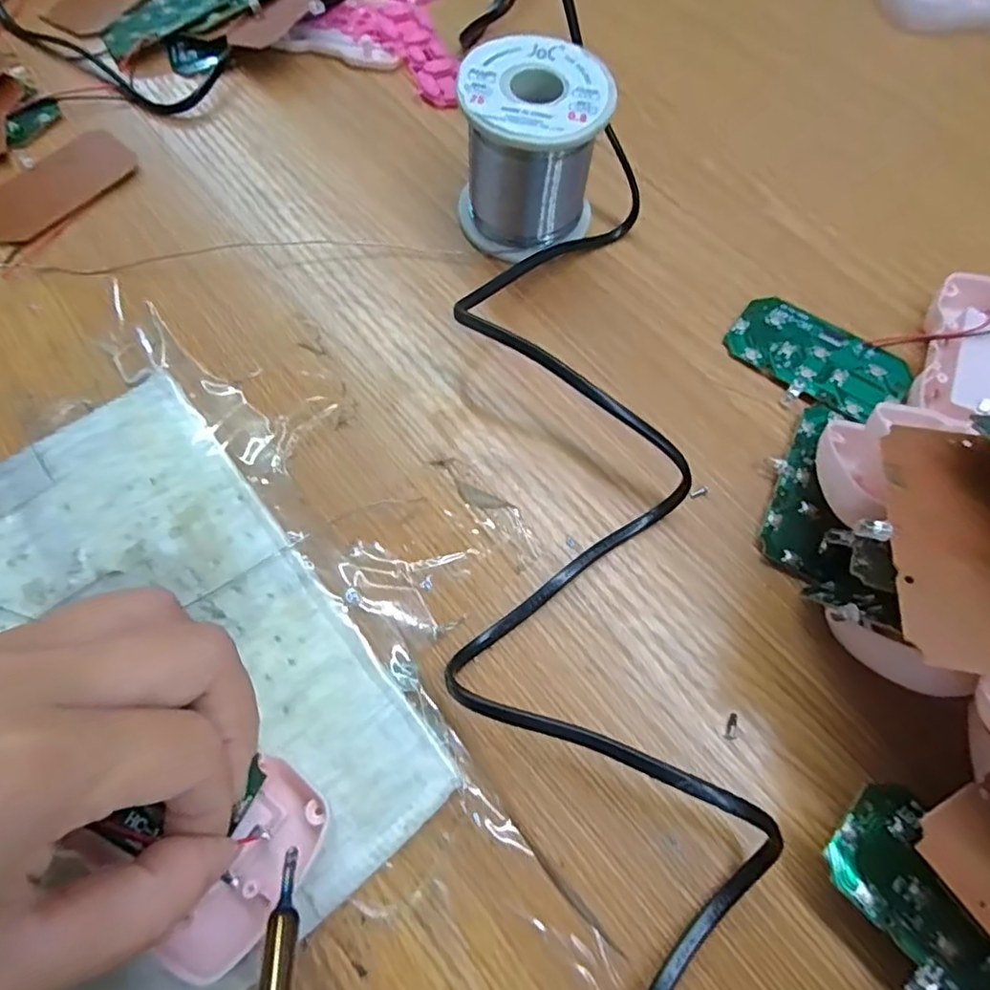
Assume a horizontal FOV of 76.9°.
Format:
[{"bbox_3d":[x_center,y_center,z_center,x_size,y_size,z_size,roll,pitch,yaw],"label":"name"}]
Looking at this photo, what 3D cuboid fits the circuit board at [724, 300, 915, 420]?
[{"bbox_3d":[0.137,-0.058,0.269,0.072,0.008,0.041,36,71,13],"label":"circuit board"}]

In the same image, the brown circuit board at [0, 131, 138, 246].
[{"bbox_3d":[-0.212,-0.149,0.301,0.039,0.004,0.075,37,71,13],"label":"brown circuit board"}]

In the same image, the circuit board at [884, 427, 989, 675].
[{"bbox_3d":[0.128,0.013,0.169,0.038,0.011,0.072,11,67,3],"label":"circuit board"}]

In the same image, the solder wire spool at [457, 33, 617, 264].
[{"bbox_3d":[0.015,-0.149,0.275,0.059,0.065,0.059,1,67,-1],"label":"solder wire spool"}]

